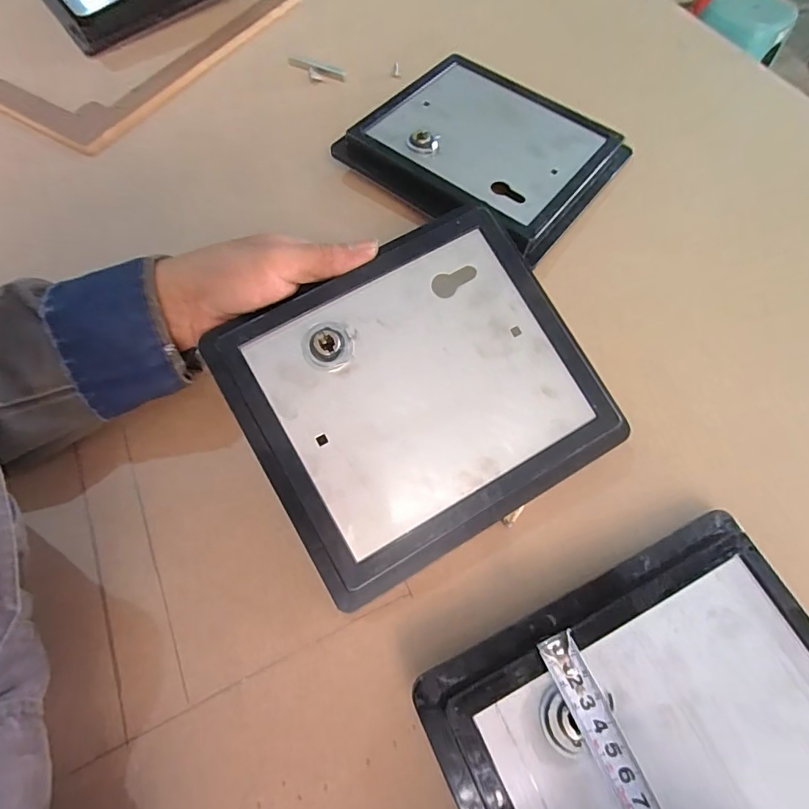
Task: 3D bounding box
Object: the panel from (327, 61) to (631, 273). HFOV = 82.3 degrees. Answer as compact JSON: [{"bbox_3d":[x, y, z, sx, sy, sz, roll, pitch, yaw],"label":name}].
[{"bbox_3d":[0.077,-0.231,0.426,0.203,0.040,0.181,37,70,16],"label":"panel"}]

